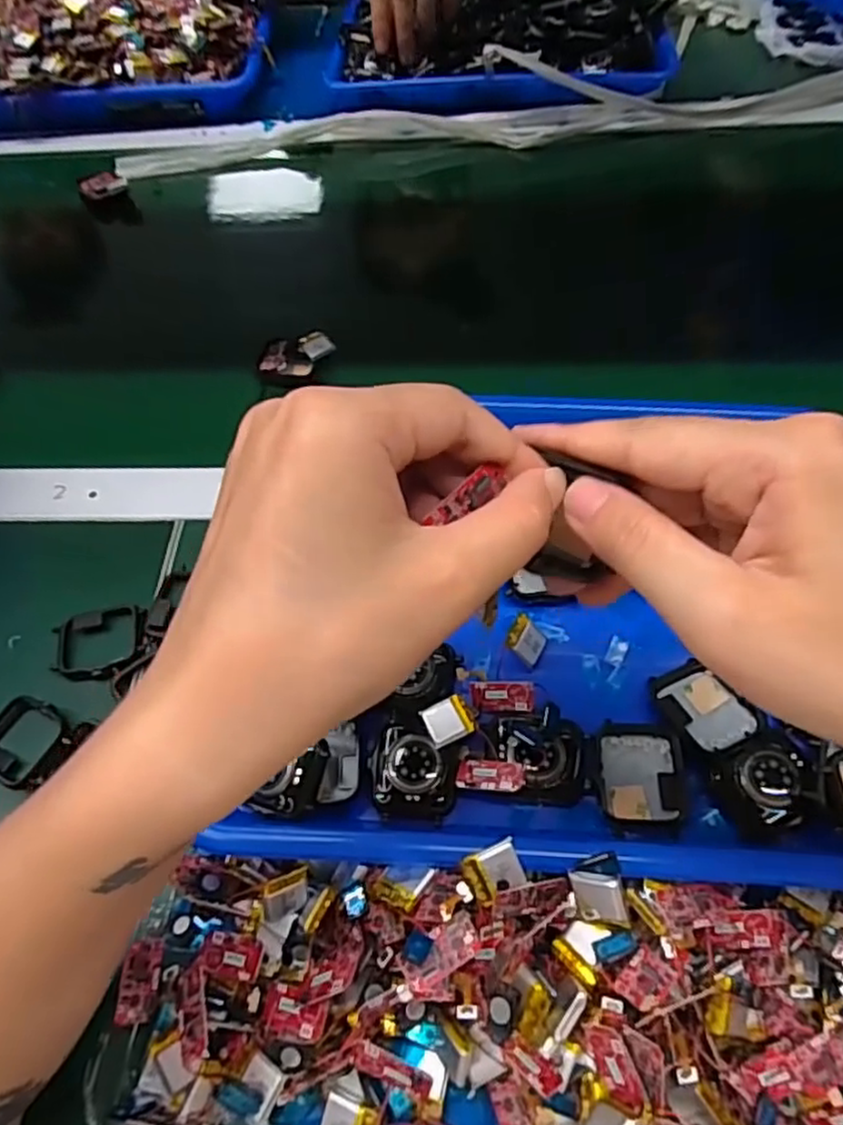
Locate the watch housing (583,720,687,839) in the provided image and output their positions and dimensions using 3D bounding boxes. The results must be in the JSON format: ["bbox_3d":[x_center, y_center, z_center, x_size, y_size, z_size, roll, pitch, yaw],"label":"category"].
[{"bbox_3d":[0.091,0.091,0.297,0.041,0.006,0.045,3,57,5],"label":"watch housing"}]

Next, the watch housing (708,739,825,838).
[{"bbox_3d":[0.143,0.091,0.288,0.034,0.013,0.034,-15,57,-8],"label":"watch housing"}]

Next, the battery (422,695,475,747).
[{"bbox_3d":[0.012,0.071,0.309,0.020,0.007,0.018,-24,59,-13],"label":"battery"}]

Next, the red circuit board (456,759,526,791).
[{"bbox_3d":[0.029,0.089,0.293,0.027,0.004,0.016,-2,32,21],"label":"red circuit board"}]

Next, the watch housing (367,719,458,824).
[{"bbox_3d":[-0.004,0.088,0.300,0.036,0.010,0.039,1,57,3],"label":"watch housing"}]

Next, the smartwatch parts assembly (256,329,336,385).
[{"bbox_3d":[-0.085,-0.138,0.470,0.050,0.010,0.035,1,83,10],"label":"smartwatch parts assembly"}]

